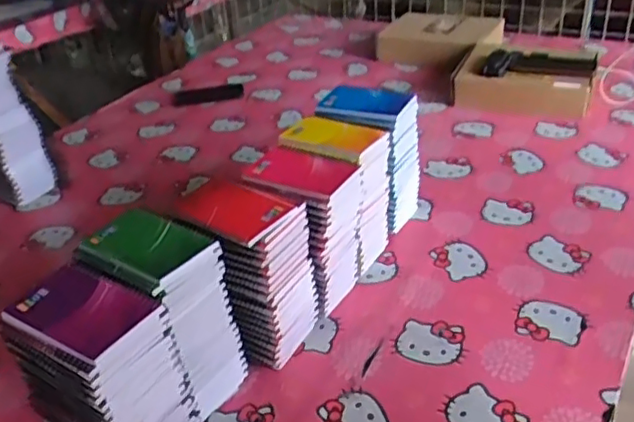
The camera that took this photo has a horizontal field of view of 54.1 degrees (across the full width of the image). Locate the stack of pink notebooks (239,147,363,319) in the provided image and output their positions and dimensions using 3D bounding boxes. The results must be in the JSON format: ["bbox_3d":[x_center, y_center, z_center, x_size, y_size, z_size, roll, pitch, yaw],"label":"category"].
[{"bbox_3d":[-0.012,0.032,0.813,0.127,0.198,0.112,10,36,23],"label":"stack of pink notebooks"}]

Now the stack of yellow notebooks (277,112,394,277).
[{"bbox_3d":[0.028,-0.020,0.886,0.136,0.199,0.109,12,37,26],"label":"stack of yellow notebooks"}]

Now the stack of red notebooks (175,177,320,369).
[{"bbox_3d":[-0.090,0.082,0.760,0.137,0.205,0.116,14,38,29],"label":"stack of red notebooks"}]

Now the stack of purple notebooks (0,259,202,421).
[{"bbox_3d":[-0.206,0.172,0.619,0.133,0.208,0.100,14,37,28],"label":"stack of purple notebooks"}]

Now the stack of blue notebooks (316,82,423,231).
[{"bbox_3d":[0.081,-0.078,0.973,0.131,0.212,0.110,13,37,28],"label":"stack of blue notebooks"}]

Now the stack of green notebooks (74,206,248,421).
[{"bbox_3d":[-0.167,0.122,0.691,0.147,0.208,0.114,20,41,35],"label":"stack of green notebooks"}]

